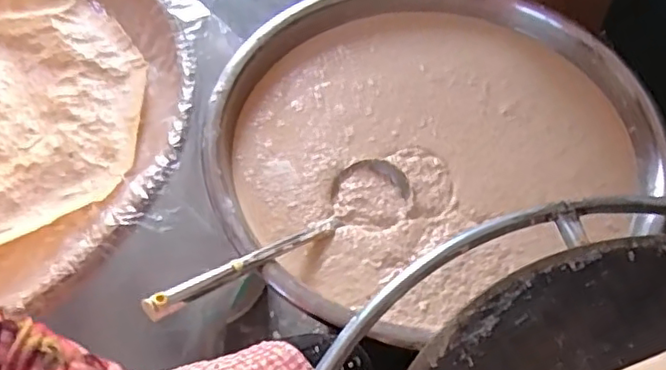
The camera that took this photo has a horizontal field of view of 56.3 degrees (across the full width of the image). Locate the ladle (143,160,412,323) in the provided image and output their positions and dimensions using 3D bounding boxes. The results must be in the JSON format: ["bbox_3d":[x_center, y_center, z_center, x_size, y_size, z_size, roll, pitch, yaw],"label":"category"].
[{"bbox_3d":[-0.057,0.061,0.757,0.388,0.053,0.104,-23,56,-37],"label":"ladle"}]

